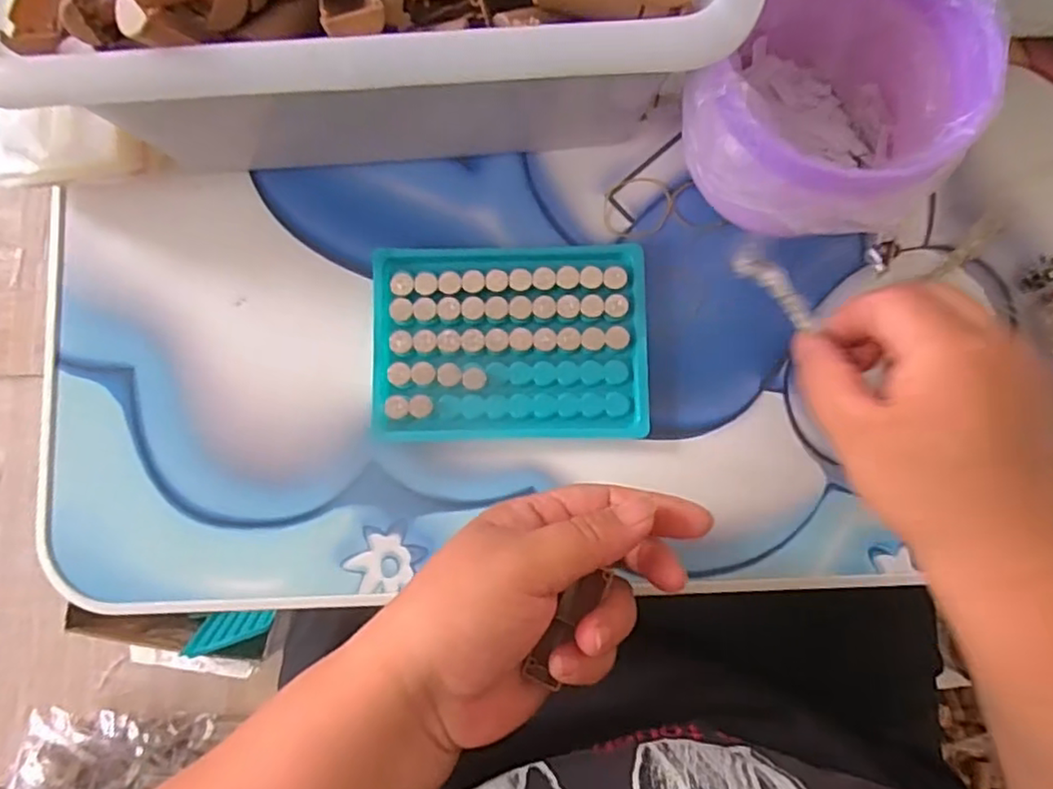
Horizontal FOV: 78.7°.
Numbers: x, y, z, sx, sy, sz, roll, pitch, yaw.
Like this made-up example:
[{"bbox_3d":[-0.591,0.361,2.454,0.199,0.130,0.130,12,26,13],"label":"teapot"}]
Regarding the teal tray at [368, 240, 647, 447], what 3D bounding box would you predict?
[{"bbox_3d":[-0.008,-0.026,0.313,0.130,0.009,0.096,-1,84,1],"label":"teal tray"}]

